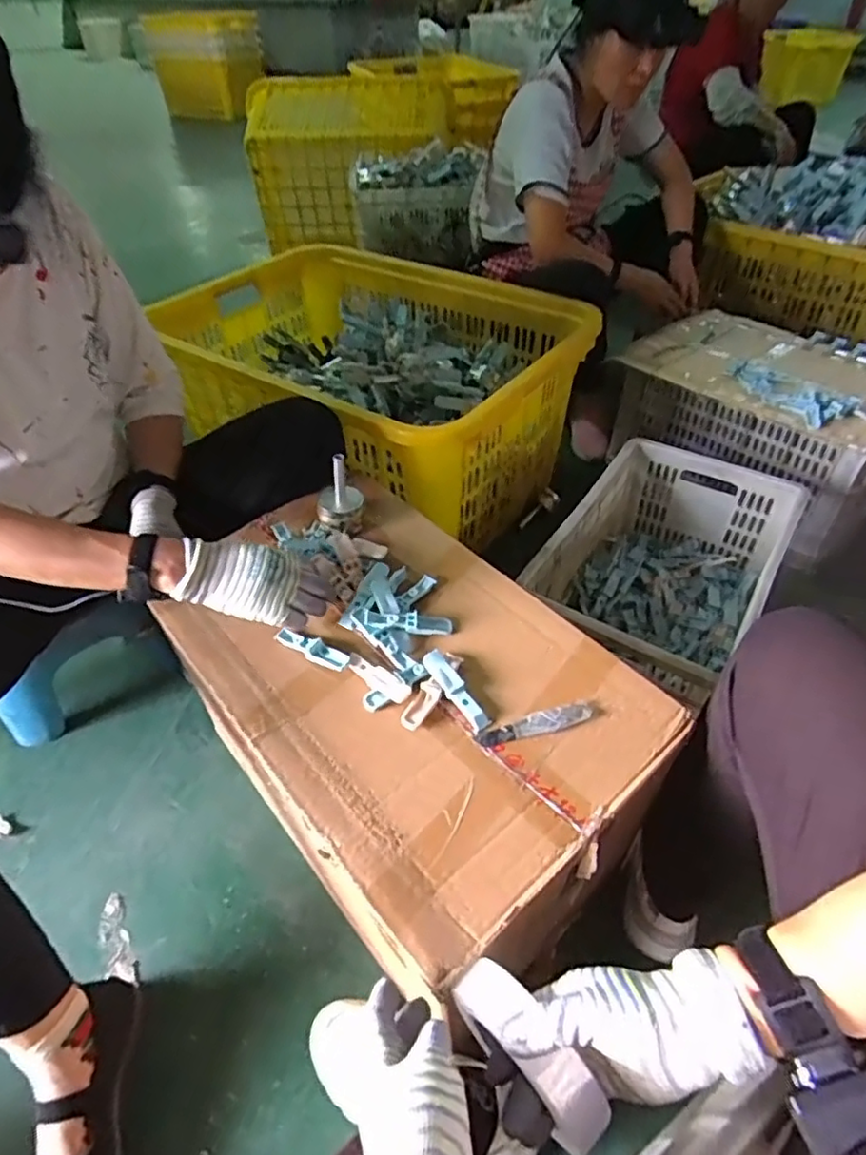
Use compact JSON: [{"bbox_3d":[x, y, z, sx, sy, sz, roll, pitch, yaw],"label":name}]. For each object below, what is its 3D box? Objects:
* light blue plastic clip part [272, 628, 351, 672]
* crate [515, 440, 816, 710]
[{"bbox_3d":[-0.140,0.080,0.705,0.096,0.012,0.024,20,49,20],"label":"light blue plastic clip part"},{"bbox_3d":[0.365,0.004,1.008,0.309,0.204,0.462,27,52,26],"label":"crate"}]

